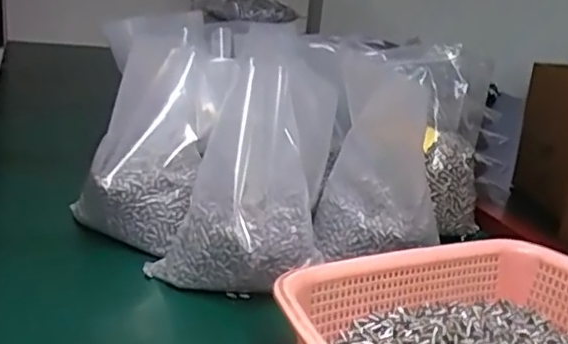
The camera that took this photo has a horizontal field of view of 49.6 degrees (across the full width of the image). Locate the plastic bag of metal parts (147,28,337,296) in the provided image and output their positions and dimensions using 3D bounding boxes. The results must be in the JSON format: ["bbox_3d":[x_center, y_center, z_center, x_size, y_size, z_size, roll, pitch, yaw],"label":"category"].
[{"bbox_3d":[-0.038,-0.011,0.556,0.145,0.228,0.108,10,20,11],"label":"plastic bag of metal parts"}]

